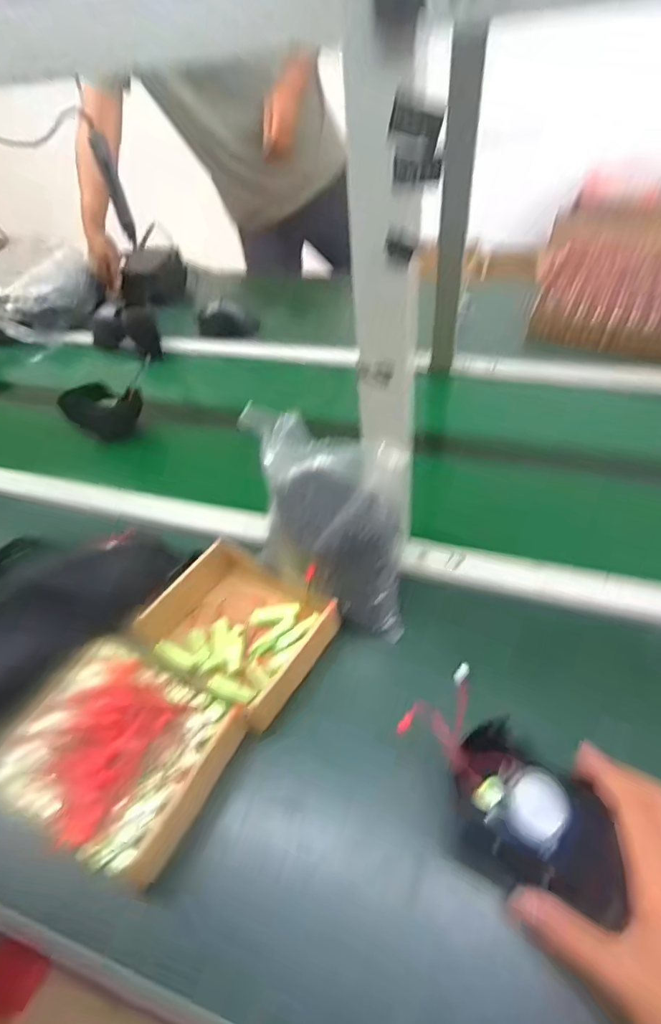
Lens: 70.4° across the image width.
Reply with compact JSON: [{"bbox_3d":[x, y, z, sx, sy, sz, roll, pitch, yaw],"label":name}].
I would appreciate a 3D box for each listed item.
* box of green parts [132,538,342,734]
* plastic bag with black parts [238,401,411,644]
[{"bbox_3d":[-0.094,0.118,0.482,0.170,0.052,0.142,26,51,26],"label":"box of green parts"},{"bbox_3d":[-0.002,0.018,0.460,0.166,0.204,0.084,17,47,19],"label":"plastic bag with black parts"}]

